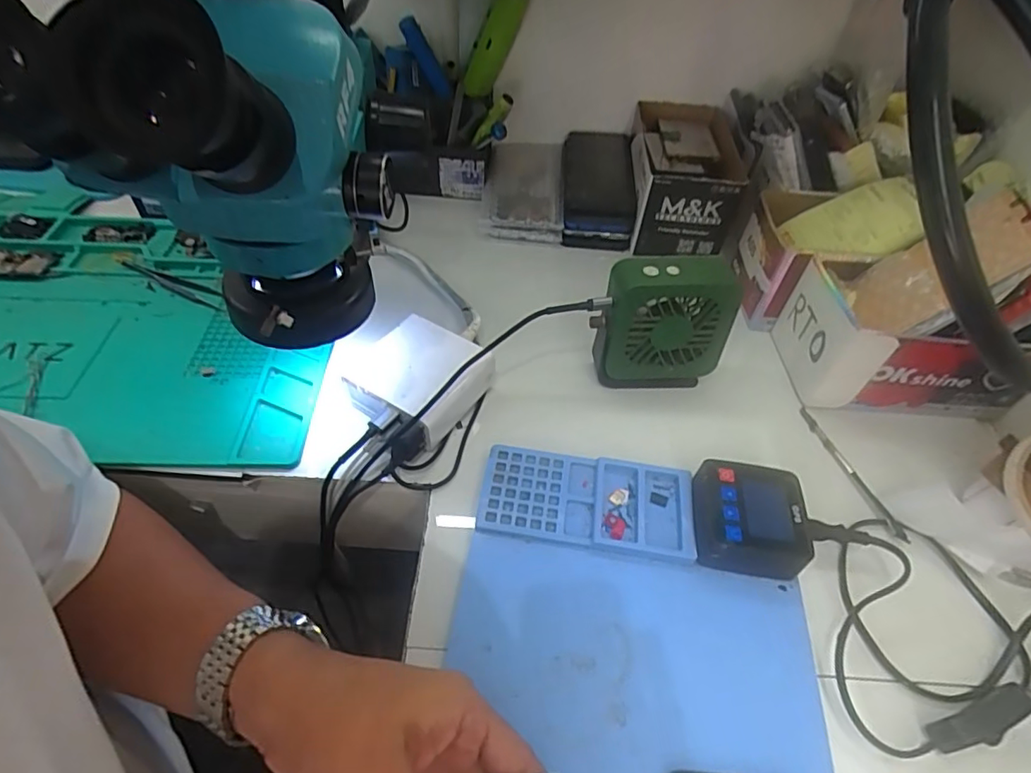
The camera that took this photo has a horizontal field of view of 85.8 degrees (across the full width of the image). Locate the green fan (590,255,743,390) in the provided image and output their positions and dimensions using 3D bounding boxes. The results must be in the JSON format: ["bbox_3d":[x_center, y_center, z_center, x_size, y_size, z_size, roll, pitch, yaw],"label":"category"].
[{"bbox_3d":[0.116,-0.047,0.456,0.105,0.122,0.041,1,49,-2],"label":"green fan"}]

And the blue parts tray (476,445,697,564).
[{"bbox_3d":[0.051,0.080,0.397,0.149,0.008,0.071,7,50,4],"label":"blue parts tray"}]

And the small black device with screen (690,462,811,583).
[{"bbox_3d":[0.160,0.091,0.384,0.072,0.031,0.073,6,49,2],"label":"small black device with screen"}]

